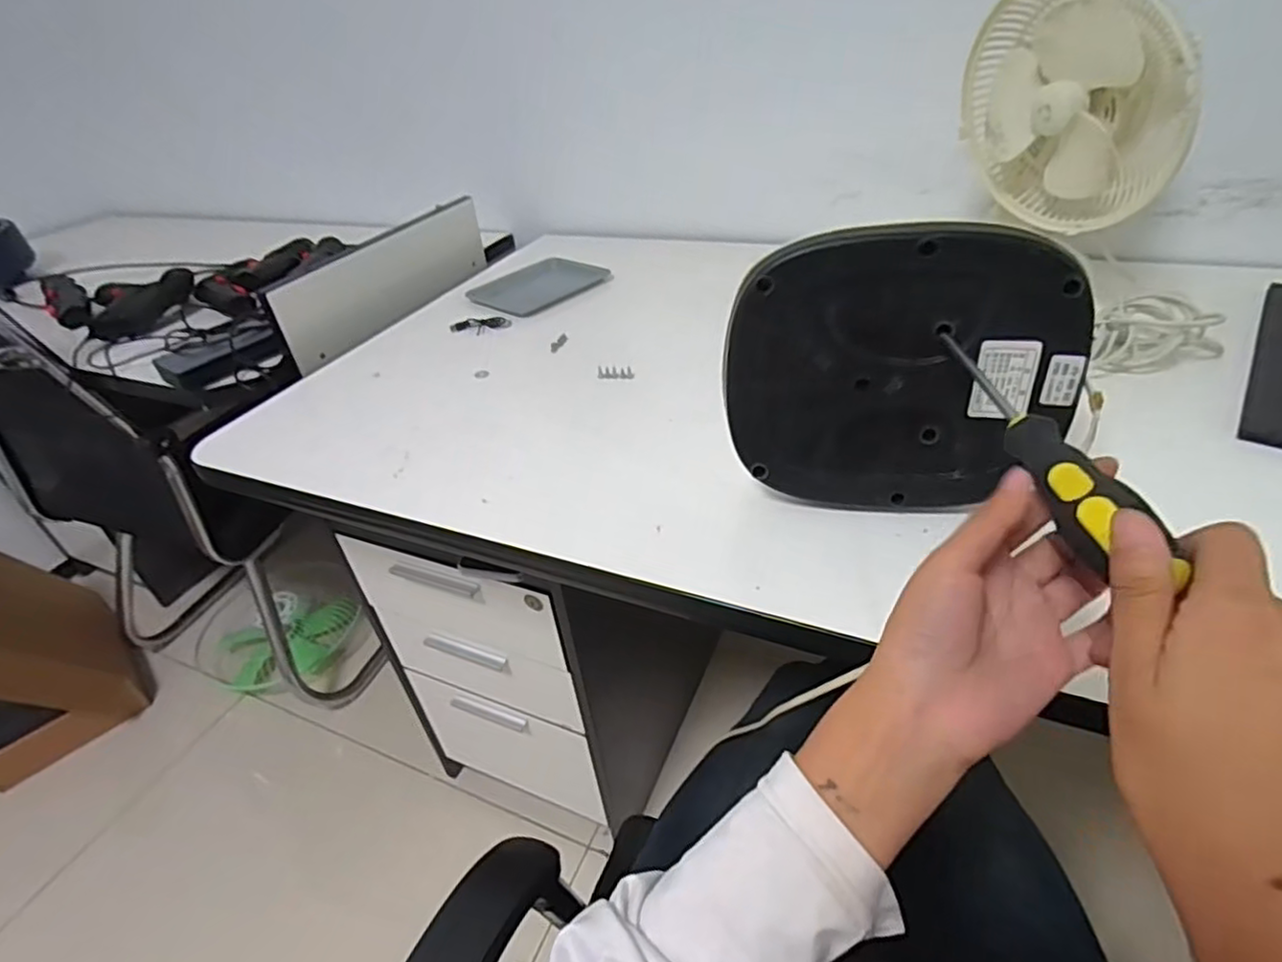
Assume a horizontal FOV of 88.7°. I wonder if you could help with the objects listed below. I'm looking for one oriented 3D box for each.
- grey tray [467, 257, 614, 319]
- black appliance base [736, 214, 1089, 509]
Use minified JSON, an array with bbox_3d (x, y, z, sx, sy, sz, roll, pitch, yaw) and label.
[{"bbox_3d":[-0.147,-0.273,0.911,0.153,0.013,0.169,27,48,36],"label":"grey tray"},{"bbox_3d":[0.169,-0.062,0.439,0.219,0.195,0.048,2,38,11],"label":"black appliance base"}]

